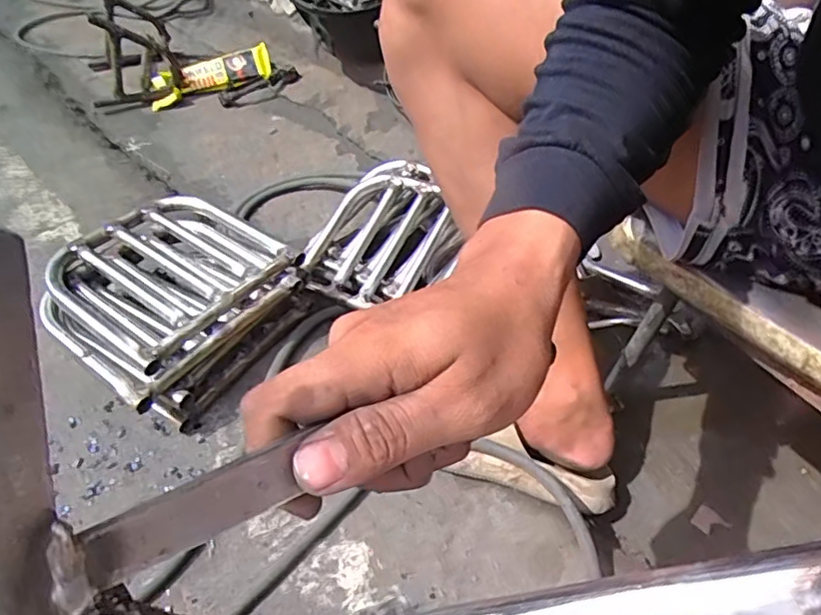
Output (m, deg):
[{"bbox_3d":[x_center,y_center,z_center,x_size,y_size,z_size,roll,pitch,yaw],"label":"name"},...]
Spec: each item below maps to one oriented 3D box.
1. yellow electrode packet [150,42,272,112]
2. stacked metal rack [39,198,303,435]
[{"bbox_3d":[-0.485,-0.565,1.373,0.287,0.029,0.102,-21,84,-5],"label":"yellow electrode packet"},{"bbox_3d":[-0.305,-0.005,0.734,0.248,0.119,0.265,24,52,22],"label":"stacked metal rack"}]

